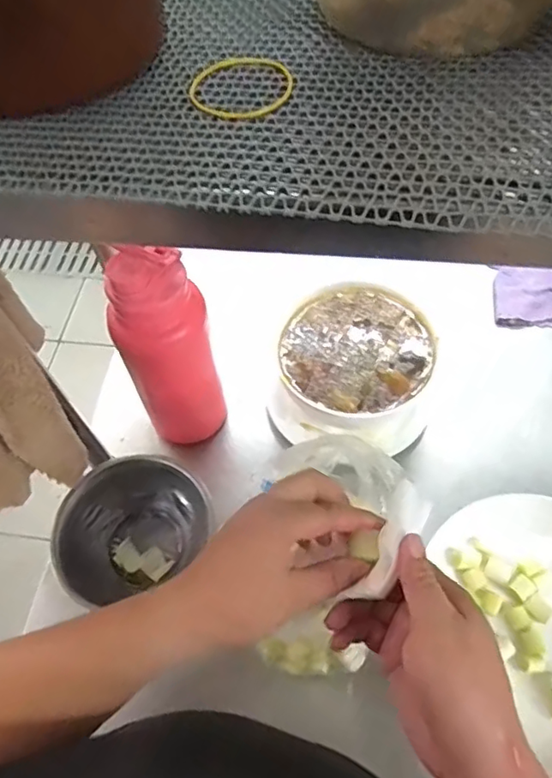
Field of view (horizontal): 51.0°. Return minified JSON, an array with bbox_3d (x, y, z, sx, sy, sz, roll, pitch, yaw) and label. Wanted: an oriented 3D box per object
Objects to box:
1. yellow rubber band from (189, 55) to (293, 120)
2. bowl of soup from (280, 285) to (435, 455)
[{"bbox_3d":[-0.017,-0.148,0.280,0.049,0.004,0.051,-8,60,0],"label":"yellow rubber band"},{"bbox_3d":[0.090,-0.026,0.645,0.158,0.085,0.161,-2,60,3],"label":"bowl of soup"}]

